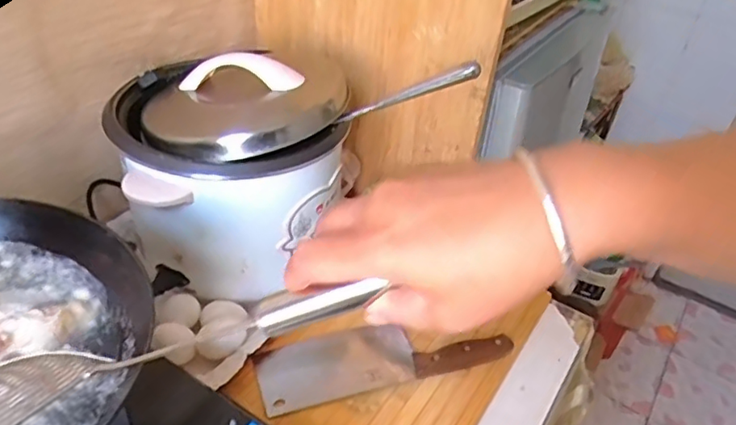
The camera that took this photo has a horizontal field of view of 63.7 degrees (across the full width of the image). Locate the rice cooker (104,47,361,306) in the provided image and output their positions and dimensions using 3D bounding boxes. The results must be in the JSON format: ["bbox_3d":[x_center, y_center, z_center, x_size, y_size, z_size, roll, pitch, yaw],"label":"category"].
[{"bbox_3d":[-0.157,-0.060,0.709,0.260,0.226,0.212,-6,39,-17],"label":"rice cooker"}]

